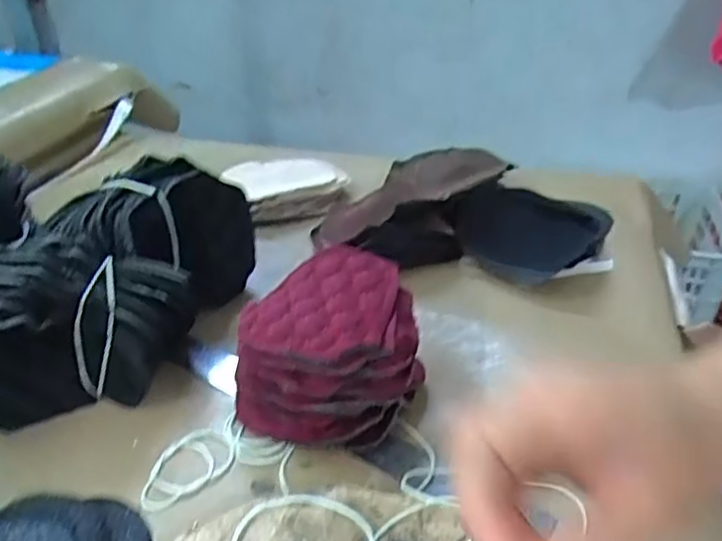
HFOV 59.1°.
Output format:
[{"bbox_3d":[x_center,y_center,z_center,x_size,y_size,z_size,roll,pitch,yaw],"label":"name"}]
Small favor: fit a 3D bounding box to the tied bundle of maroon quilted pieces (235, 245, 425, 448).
[{"bbox_3d":[-0.015,0.047,0.378,0.096,0.075,0.101,-1,34,0],"label":"tied bundle of maroon quilted pieces"}]

